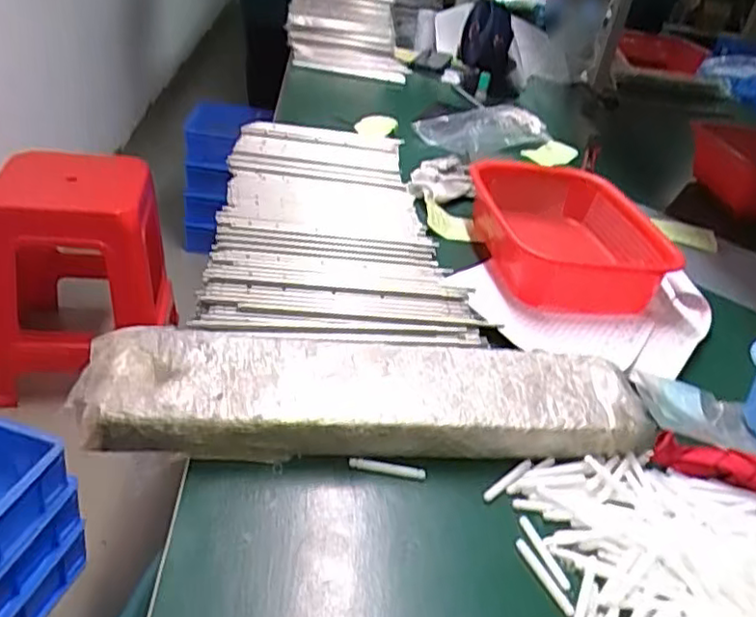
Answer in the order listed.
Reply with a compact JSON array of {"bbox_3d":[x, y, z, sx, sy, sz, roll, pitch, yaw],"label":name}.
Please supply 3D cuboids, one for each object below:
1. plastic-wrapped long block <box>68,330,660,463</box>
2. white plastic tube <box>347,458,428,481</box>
[{"bbox_3d":[-0.001,0.069,0.550,0.447,0.056,0.113,1,33,-10],"label":"plastic-wrapped long block"},{"bbox_3d":[0.007,0.124,0.510,0.059,0.009,0.009,8,32,1],"label":"white plastic tube"}]

